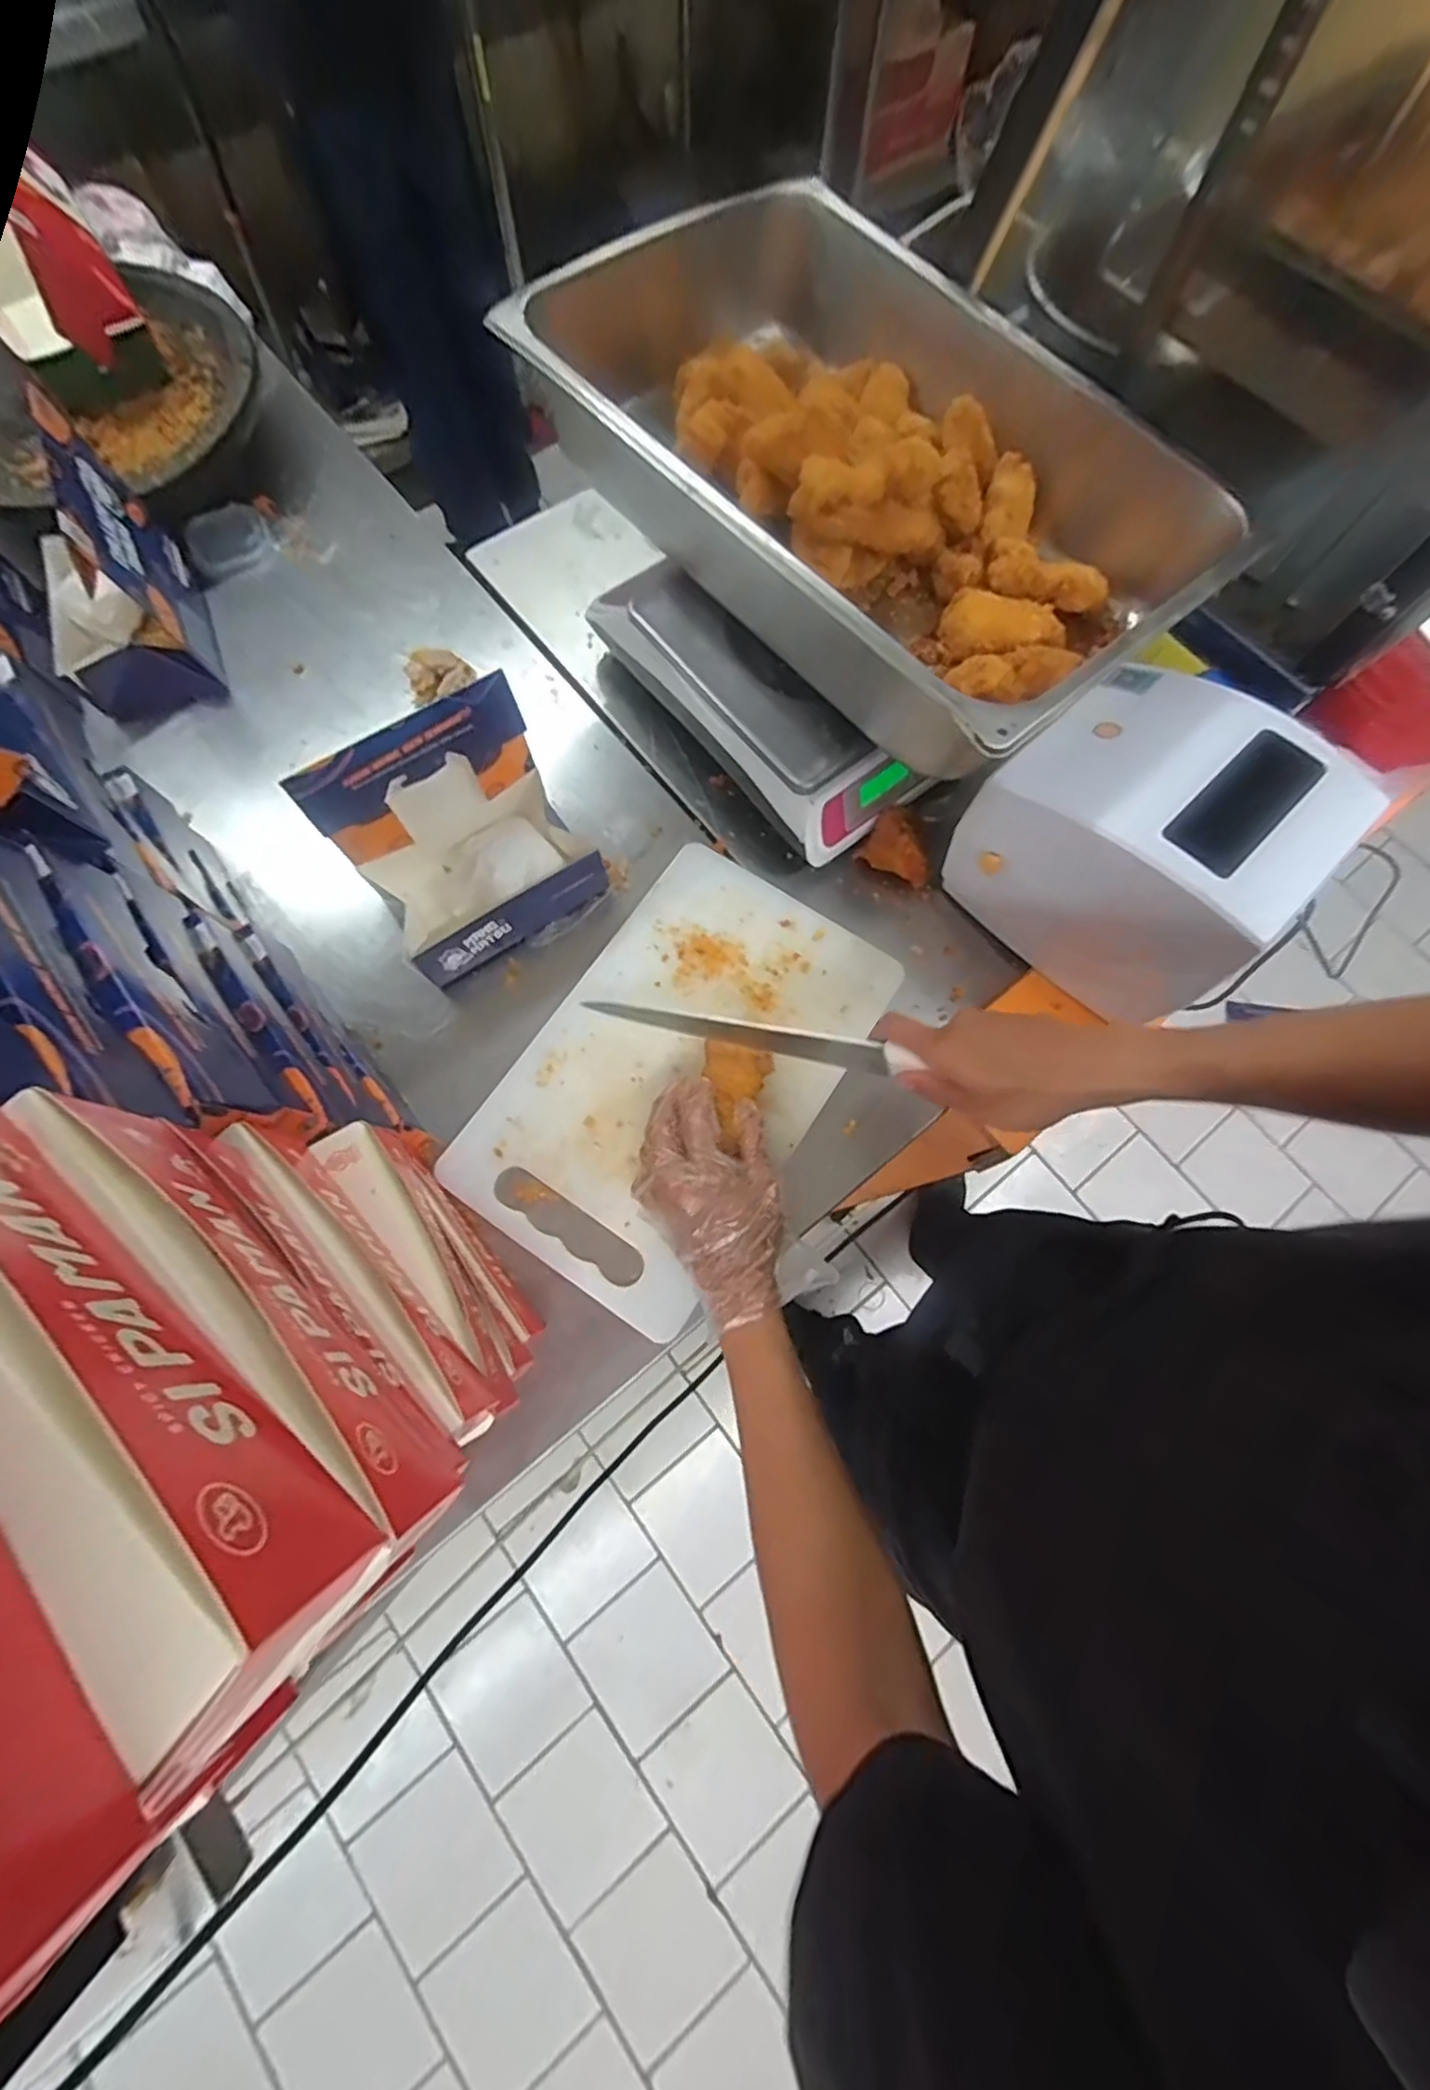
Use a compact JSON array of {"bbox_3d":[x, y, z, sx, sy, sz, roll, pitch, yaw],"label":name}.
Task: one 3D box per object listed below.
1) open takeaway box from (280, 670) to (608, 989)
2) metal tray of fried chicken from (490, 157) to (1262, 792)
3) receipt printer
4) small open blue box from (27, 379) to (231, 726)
[{"bbox_3d":[-0.197,-0.164,0.556,0.176,0.150,0.133,-33,77,-11],"label":"open takeaway box"},{"bbox_3d":[0.108,-0.466,0.563,0.333,0.110,0.554,-41,79,-13],"label":"metal tray of fried chicken"},{"bbox_3d":[0.326,-0.157,0.539,0.215,0.158,0.168,43,76,10],"label":"receipt printer"},{"bbox_3d":[-0.560,-0.416,0.622,0.129,0.155,0.162,-21,75,-8],"label":"small open blue box"}]

